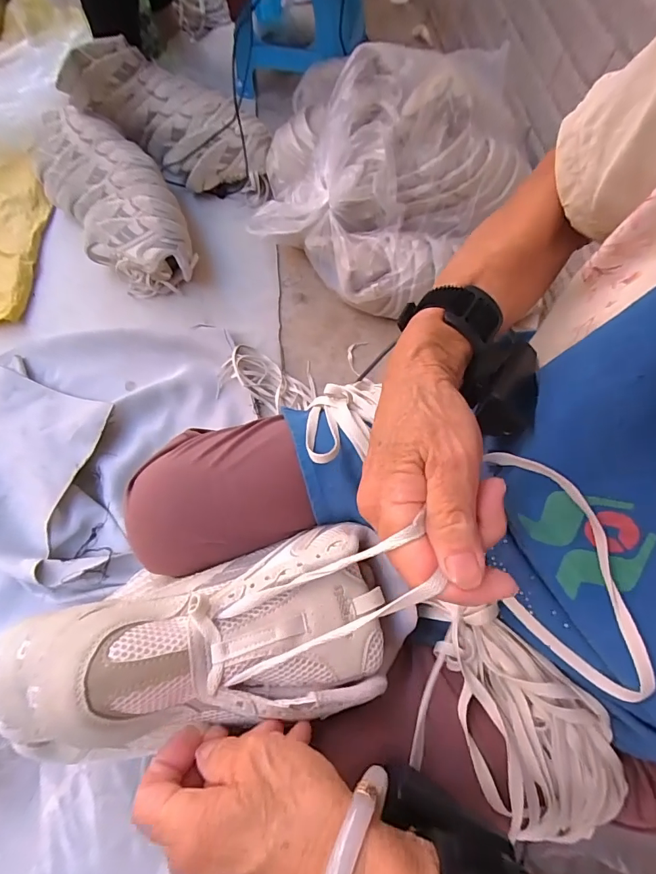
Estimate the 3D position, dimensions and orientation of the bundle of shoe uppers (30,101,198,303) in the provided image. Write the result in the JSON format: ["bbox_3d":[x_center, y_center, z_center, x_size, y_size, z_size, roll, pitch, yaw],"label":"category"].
[{"bbox_3d":[-0.460,-0.509,0.910,0.204,0.133,0.500,-35,74,-15],"label":"bundle of shoe uppers"}]

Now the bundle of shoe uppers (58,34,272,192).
[{"bbox_3d":[-0.328,-0.701,0.948,0.405,0.162,0.191,26,72,-3],"label":"bundle of shoe uppers"}]

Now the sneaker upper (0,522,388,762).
[{"bbox_3d":[-0.083,0.130,0.273,0.245,0.103,0.103,-9,68,-10],"label":"sneaker upper"}]

